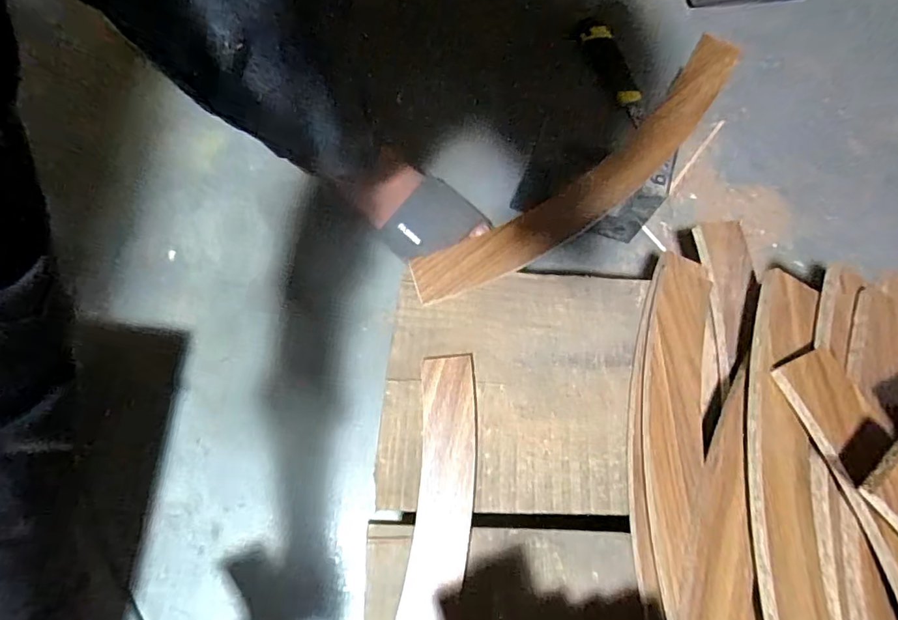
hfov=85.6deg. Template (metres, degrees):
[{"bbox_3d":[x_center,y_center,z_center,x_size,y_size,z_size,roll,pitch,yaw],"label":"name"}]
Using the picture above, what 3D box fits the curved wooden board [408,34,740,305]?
[{"bbox_3d":[0.146,-0.135,0.492,0.420,0.027,0.078,-38,80,-11],"label":"curved wooden board"}]

